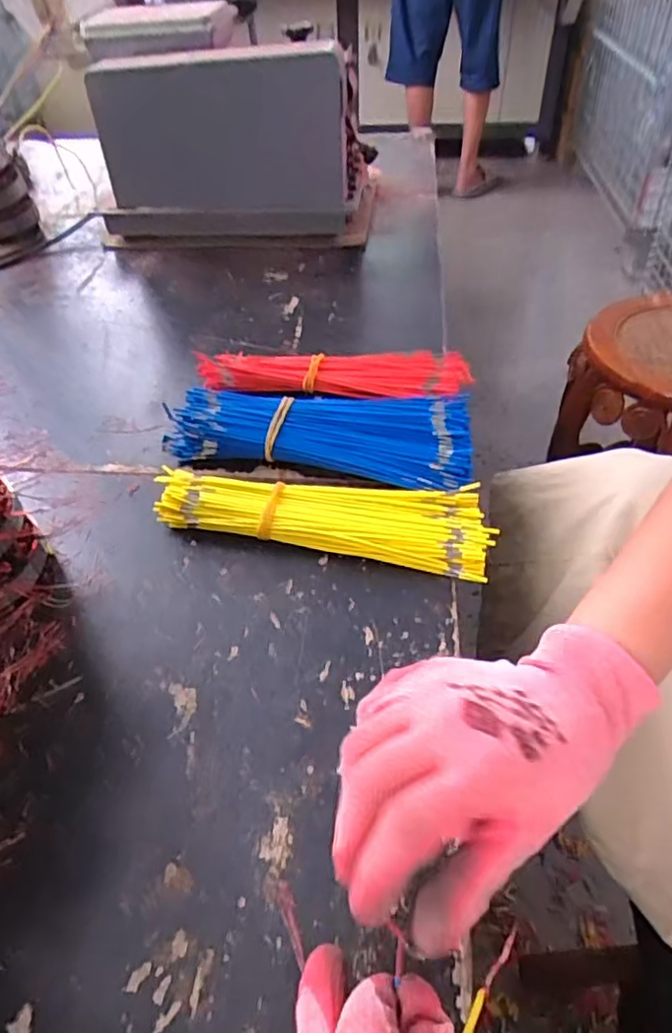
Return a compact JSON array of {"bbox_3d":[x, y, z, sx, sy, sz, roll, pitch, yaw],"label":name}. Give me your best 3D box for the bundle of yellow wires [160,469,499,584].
[{"bbox_3d":[-0.009,-0.006,0.478,0.242,0.025,0.071,9,46,11],"label":"bundle of yellow wires"}]

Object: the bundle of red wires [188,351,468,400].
[{"bbox_3d":[-0.003,-0.132,0.601,0.246,0.026,0.051,2,45,5],"label":"bundle of red wires"}]

